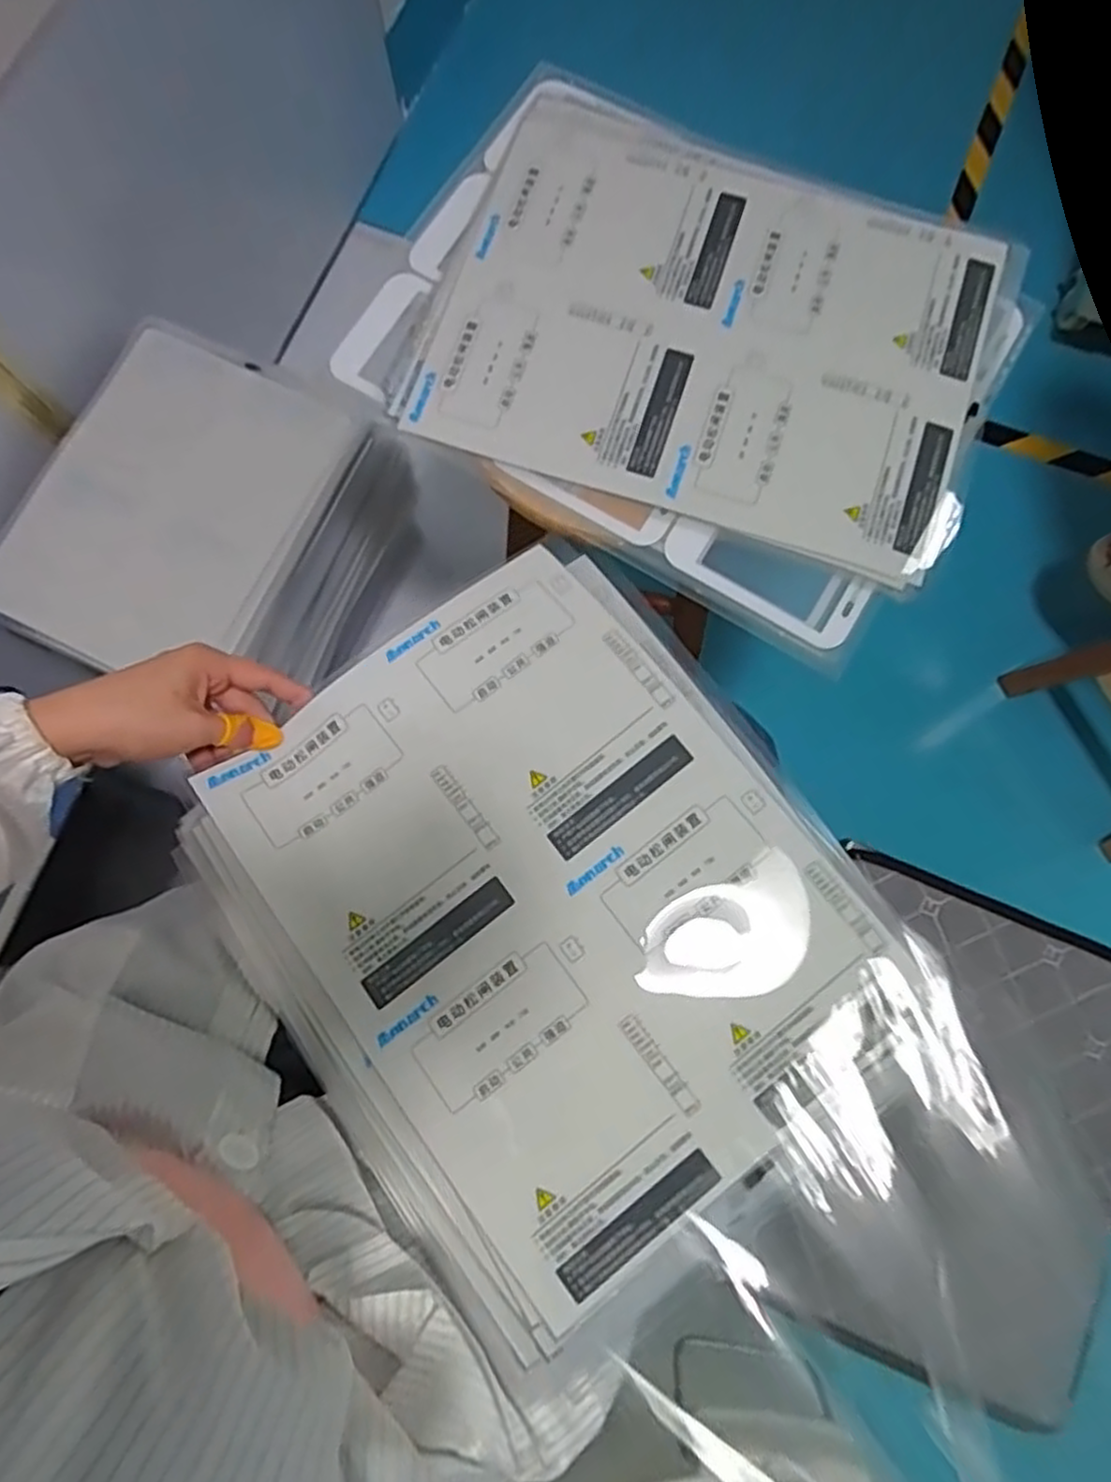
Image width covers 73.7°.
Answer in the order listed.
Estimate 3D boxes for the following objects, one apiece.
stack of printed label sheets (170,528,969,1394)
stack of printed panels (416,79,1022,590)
[{"bbox_3d":[-0.009,0.099,0.439,0.314,0.021,0.370,-35,78,-6],"label":"stack of printed label sheets"},{"bbox_3d":[0.112,-0.301,0.532,0.389,0.016,0.311,19,78,6],"label":"stack of printed panels"}]

